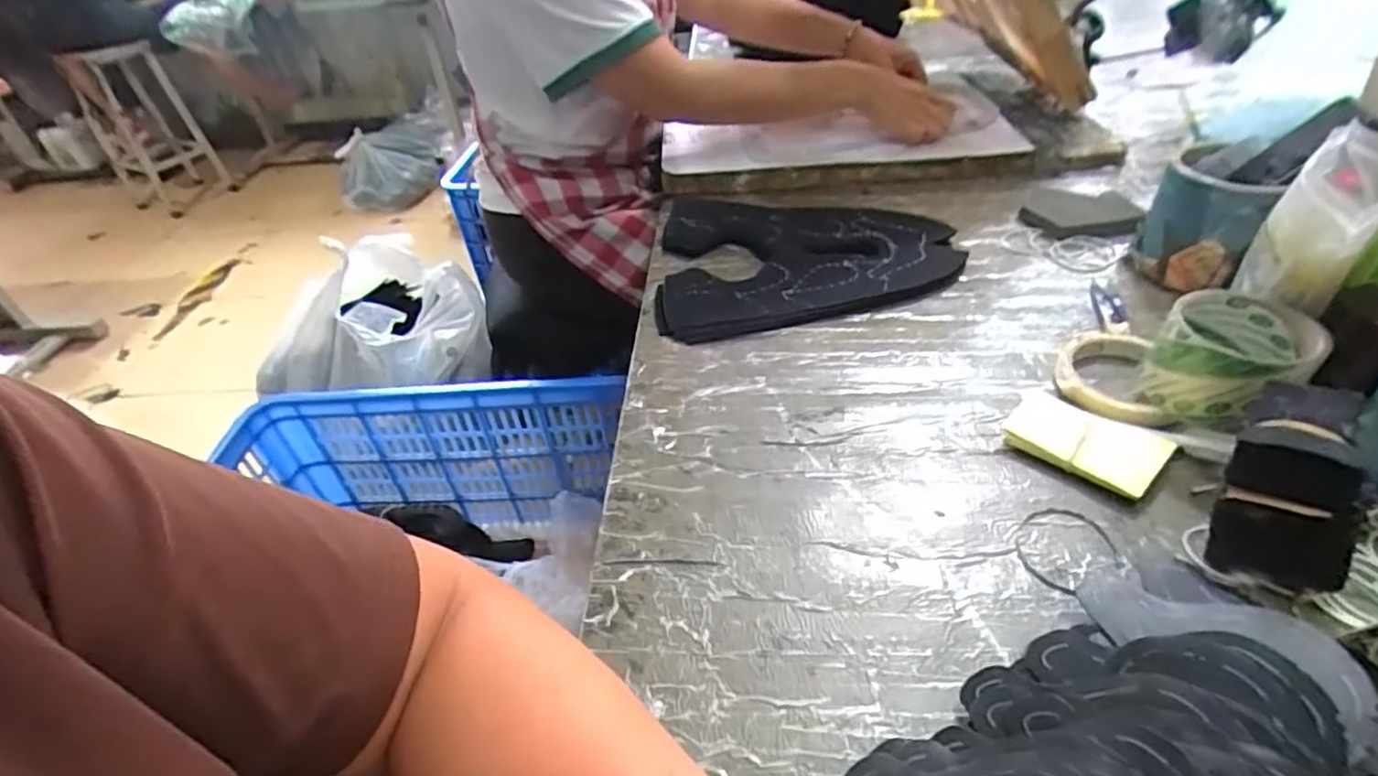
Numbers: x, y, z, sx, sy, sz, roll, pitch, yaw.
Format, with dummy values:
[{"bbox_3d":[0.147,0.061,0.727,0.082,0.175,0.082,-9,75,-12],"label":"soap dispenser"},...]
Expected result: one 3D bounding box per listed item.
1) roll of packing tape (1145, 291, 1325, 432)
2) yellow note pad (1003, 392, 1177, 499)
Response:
[{"bbox_3d":[0.377,-0.014,0.469,0.095,0.075,0.082,-34,47,-28],"label":"roll of packing tape"},{"bbox_3d":[0.276,0.036,0.469,0.059,0.022,0.097,-33,47,-28],"label":"yellow note pad"}]

